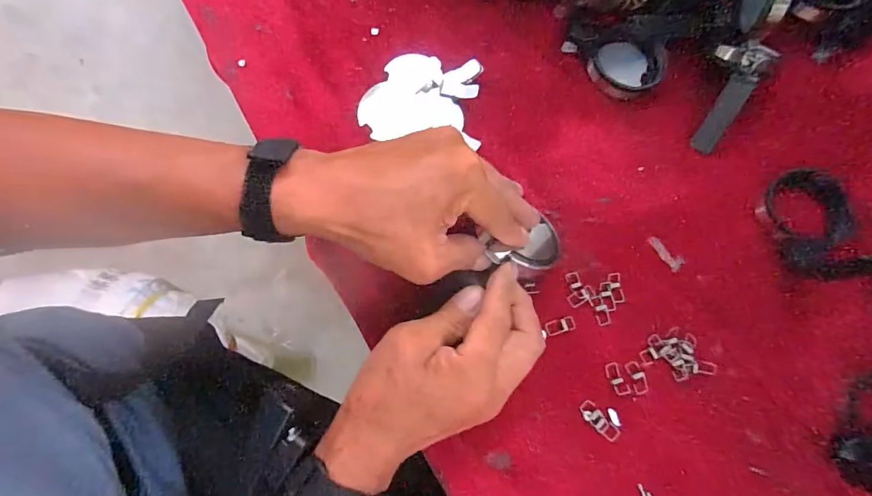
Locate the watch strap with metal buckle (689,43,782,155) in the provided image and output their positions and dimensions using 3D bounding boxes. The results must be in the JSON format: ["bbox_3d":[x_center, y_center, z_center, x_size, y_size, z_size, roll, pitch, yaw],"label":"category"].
[{"bbox_3d":[0.257,-0.132,0.386,0.037,0.028,0.092,22,107,8],"label":"watch strap with metal buckle"}]

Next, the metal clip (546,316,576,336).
[{"bbox_3d":[0.098,0.062,0.341,0.023,0.004,0.011,-13,75,-6],"label":"metal clip"}]

